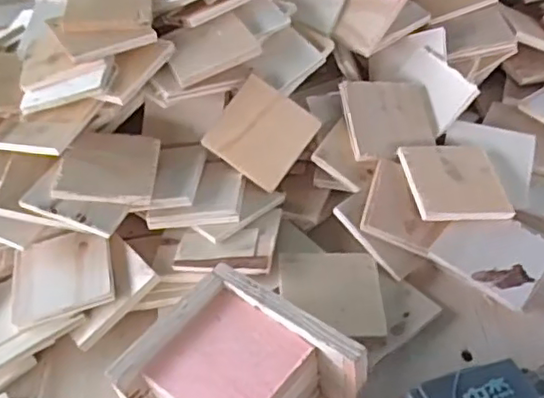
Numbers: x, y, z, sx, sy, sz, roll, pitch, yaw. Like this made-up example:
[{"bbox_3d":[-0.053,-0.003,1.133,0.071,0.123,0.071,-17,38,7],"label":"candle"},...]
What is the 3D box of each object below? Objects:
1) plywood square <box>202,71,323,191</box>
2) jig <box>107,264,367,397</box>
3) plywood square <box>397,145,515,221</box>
[{"bbox_3d":[-0.013,-0.072,0.662,0.096,0.006,0.094,35,82,14],"label":"plywood square"},{"bbox_3d":[-0.017,0.153,0.476,0.156,0.098,0.122,26,53,30],"label":"jig"},{"bbox_3d":[0.188,-0.018,0.628,0.101,0.011,0.095,-2,53,-10],"label":"plywood square"}]

